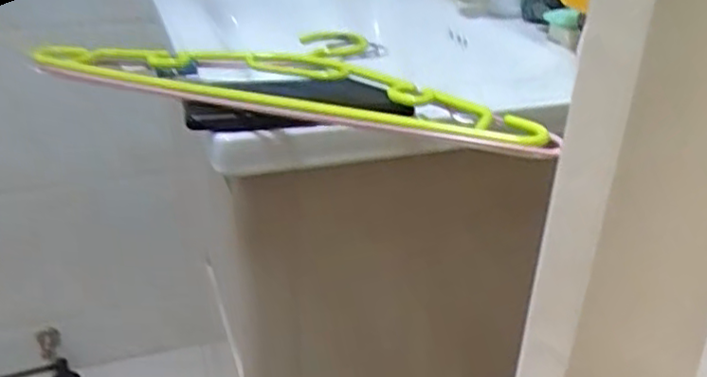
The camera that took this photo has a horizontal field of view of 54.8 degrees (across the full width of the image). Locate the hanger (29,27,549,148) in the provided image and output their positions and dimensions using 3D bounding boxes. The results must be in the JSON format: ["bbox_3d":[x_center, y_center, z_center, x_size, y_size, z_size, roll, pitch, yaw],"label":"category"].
[{"bbox_3d":[-0.035,-0.092,0.522,0.406,0.022,0.159,13,28,25],"label":"hanger"}]

